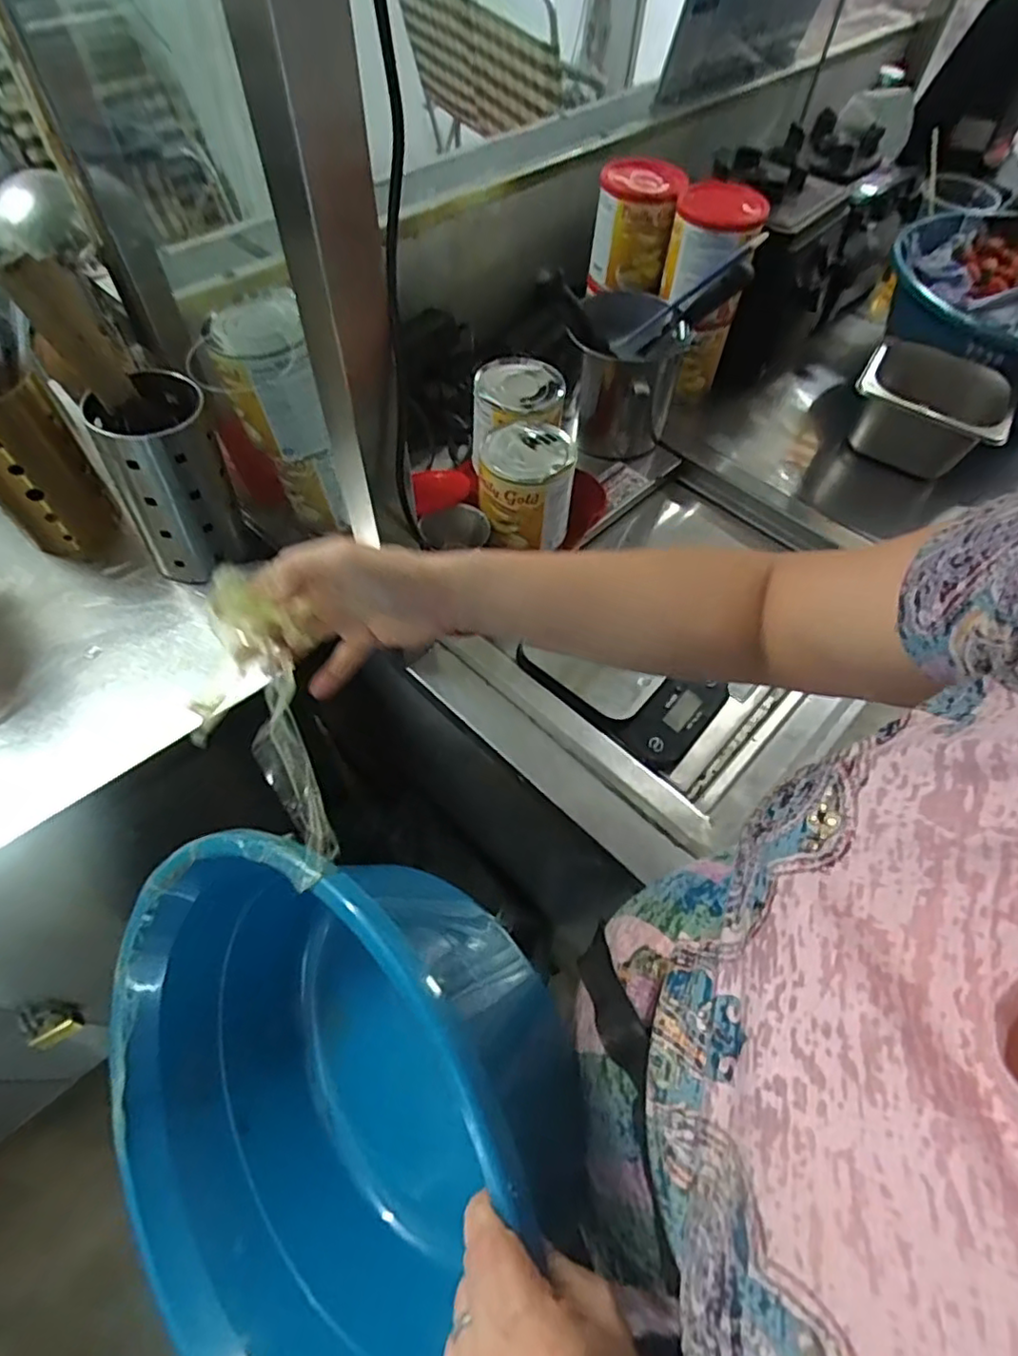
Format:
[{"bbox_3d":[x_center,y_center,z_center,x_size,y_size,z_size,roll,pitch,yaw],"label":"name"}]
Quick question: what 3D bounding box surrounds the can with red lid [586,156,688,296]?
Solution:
[{"bbox_3d":[0.153,-0.546,0.777,0.095,0.130,0.085,17,59,7],"label":"can with red lid"}]

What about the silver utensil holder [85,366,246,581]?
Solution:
[{"bbox_3d":[-0.330,-0.198,0.622,0.099,0.170,0.107,-22,62,-16],"label":"silver utensil holder"}]

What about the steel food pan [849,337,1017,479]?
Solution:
[{"bbox_3d":[0.513,-0.328,0.785,0.169,0.094,0.138,29,61,14],"label":"steel food pan"}]

